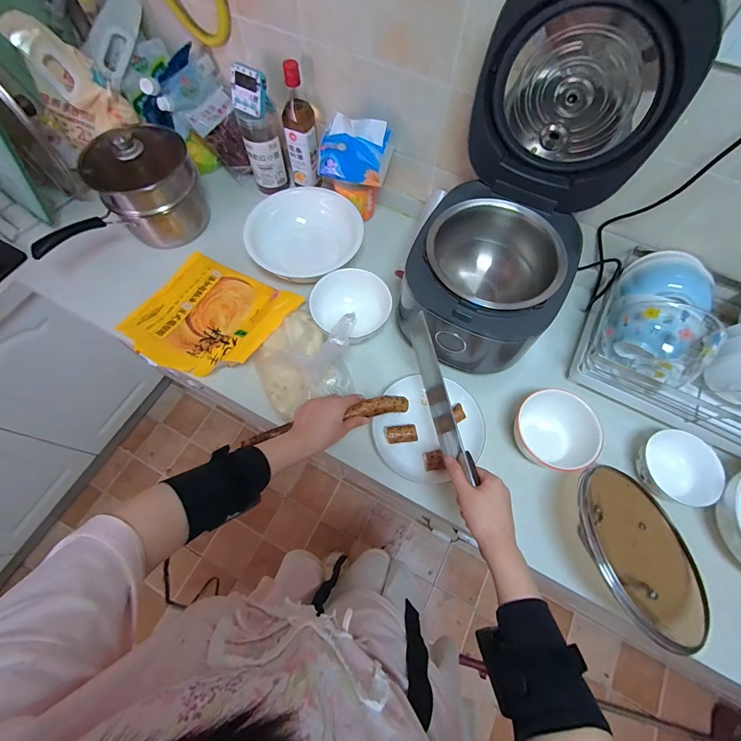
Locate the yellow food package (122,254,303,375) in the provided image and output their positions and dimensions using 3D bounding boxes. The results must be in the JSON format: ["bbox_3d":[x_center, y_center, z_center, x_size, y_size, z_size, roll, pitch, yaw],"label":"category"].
[{"bbox_3d":[-0.324,-0.109,0.719,0.276,0.049,0.251,29,69,11],"label":"yellow food package"}]

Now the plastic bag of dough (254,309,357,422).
[{"bbox_3d":[-0.121,-0.046,0.622,0.175,0.138,0.185,-20,68,-10],"label":"plastic bag of dough"}]

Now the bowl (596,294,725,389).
[{"bbox_3d":[0.479,-0.061,0.601,0.150,0.110,0.115,25,68,9],"label":"bowl"}]

